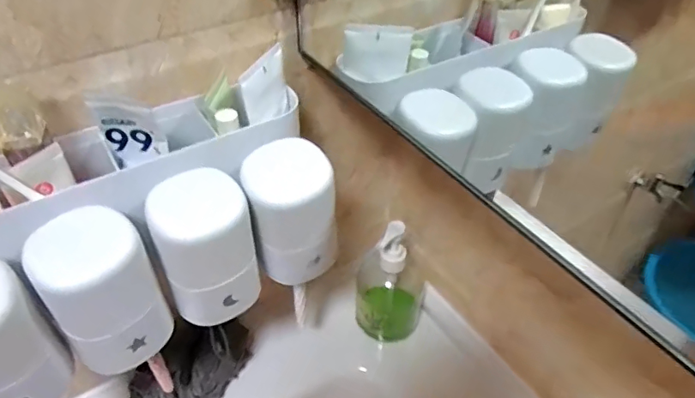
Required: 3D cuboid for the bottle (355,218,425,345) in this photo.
[{"bbox_3d":[0.053,0.090,0.642,0.085,0.175,0.096,2,43,2],"label":"bottle"}]

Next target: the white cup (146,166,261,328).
[{"bbox_3d":[-0.110,0.039,0.400,0.071,0.117,0.056,-15,45,-16],"label":"white cup"}]

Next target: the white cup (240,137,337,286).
[{"bbox_3d":[-0.045,0.012,0.419,0.066,0.116,0.053,-8,43,-9],"label":"white cup"}]

